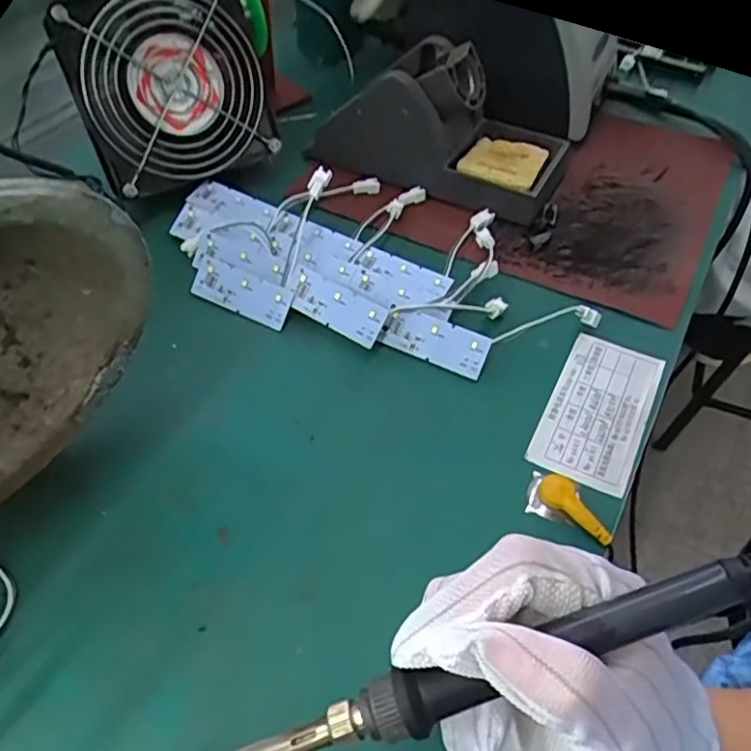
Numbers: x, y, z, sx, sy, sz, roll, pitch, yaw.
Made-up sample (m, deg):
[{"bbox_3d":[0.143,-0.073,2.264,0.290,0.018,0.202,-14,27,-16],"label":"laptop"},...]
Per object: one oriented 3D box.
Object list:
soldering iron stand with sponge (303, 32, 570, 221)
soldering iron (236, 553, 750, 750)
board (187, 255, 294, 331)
[{"bbox_3d":[0.047,-0.187,0.483,0.179,0.081,0.086,23,52,19],"label":"soldering iron stand with sponge"},{"bbox_3d":[0.037,0.091,0.201,0.202,0.014,0.018,-21,49,5],"label":"soldering iron"},{"bbox_3d":[-0.082,-0.051,0.403,0.068,0.005,0.026,24,94,16],"label":"board"}]

